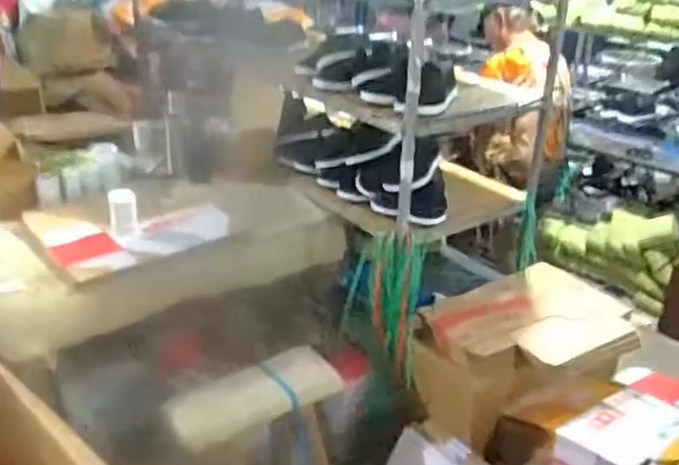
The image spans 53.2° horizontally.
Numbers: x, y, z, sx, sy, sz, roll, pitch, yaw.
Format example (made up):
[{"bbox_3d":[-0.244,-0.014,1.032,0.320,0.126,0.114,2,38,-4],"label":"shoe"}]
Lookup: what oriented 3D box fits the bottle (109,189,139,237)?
[{"bbox_3d":[-0.526,-0.043,1.662,0.068,0.129,0.054,-9,29,-21],"label":"bottle"}]

